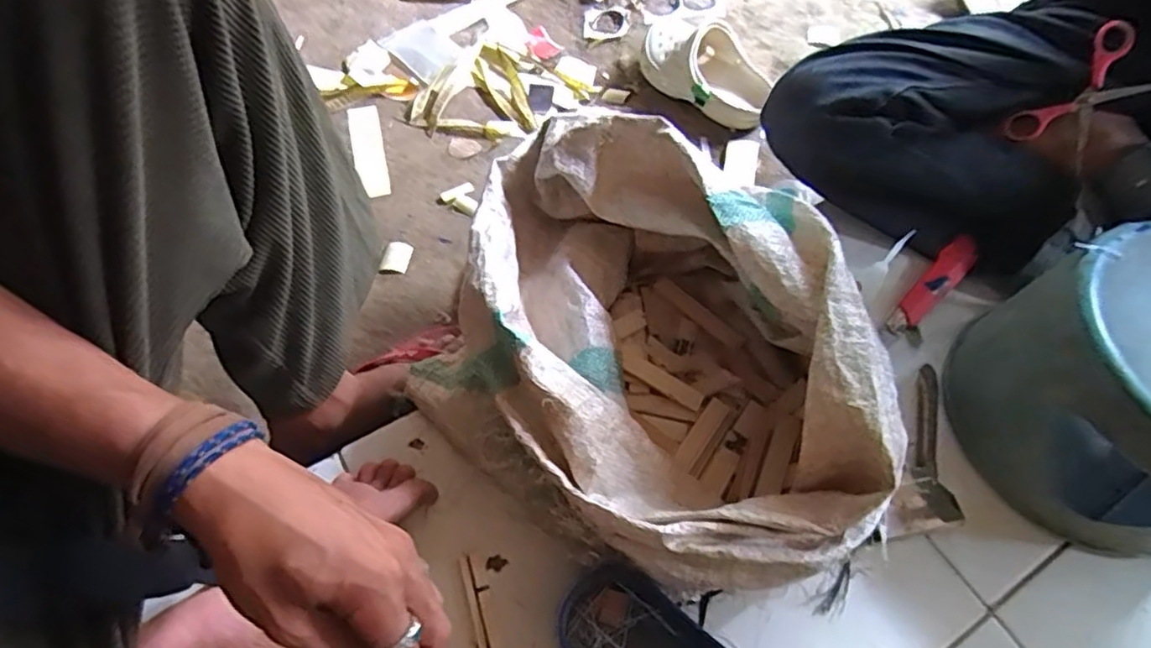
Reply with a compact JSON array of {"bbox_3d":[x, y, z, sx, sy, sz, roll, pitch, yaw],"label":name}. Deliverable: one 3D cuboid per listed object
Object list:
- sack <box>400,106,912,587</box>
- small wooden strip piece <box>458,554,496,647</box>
[{"bbox_3d":[0.059,-0.005,0.537,0.387,0.183,0.342,24,62,9],"label":"sack"},{"bbox_3d":[-0.071,0.233,0.501,0.018,0.007,0.108,-14,63,-12],"label":"small wooden strip piece"}]

